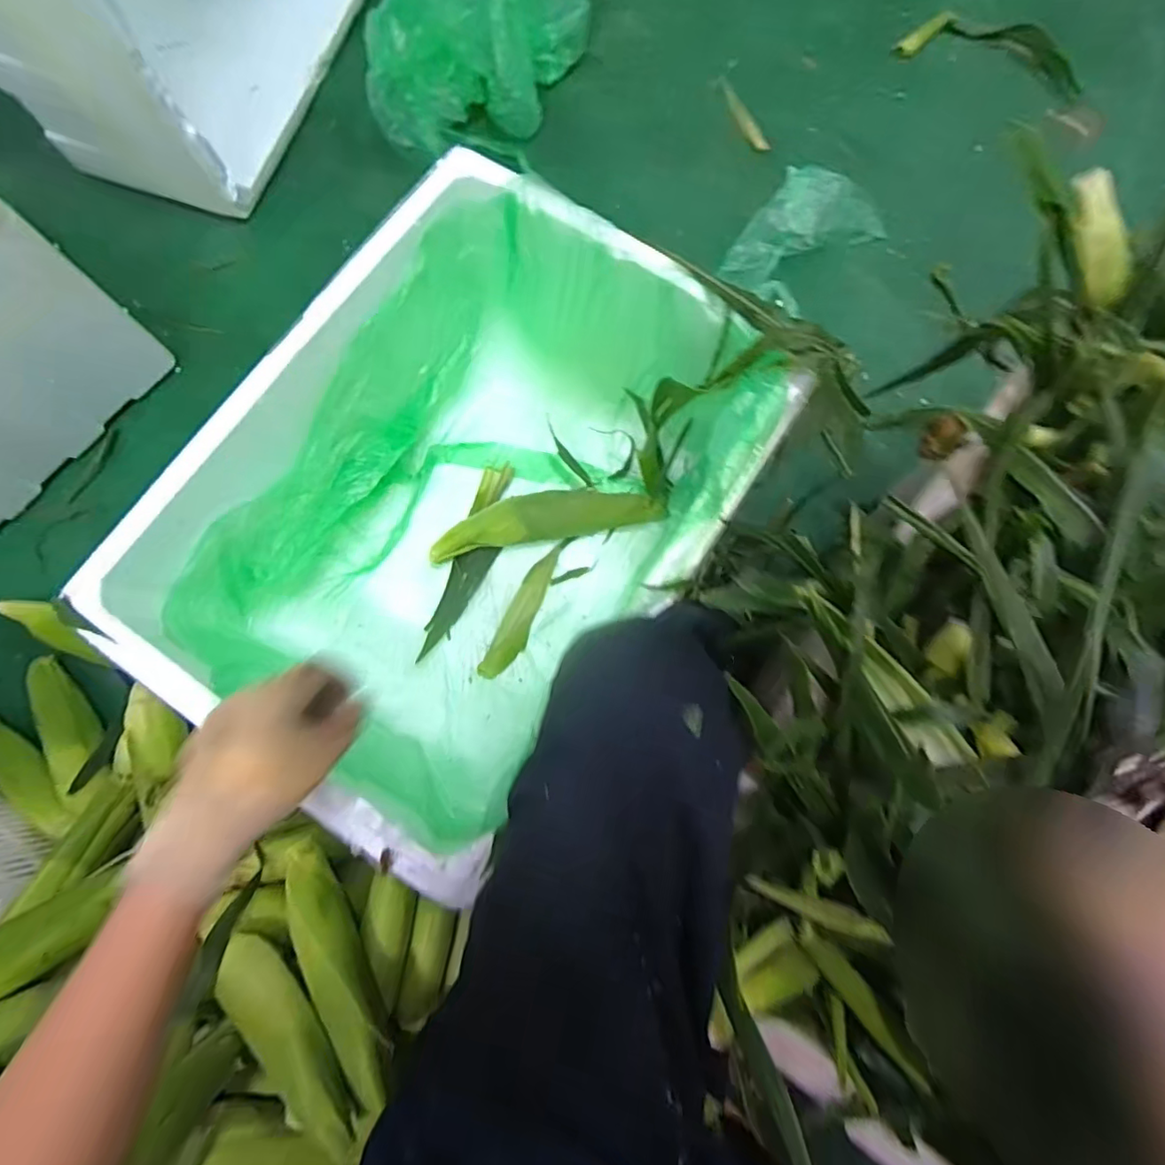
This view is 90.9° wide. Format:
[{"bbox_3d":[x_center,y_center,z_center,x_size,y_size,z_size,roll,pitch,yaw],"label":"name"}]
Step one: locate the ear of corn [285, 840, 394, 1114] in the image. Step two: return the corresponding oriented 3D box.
[{"bbox_3d":[-0.247,0.380,0.567,0.044,0.059,0.232,-25,80,-6],"label":"ear of corn"}]

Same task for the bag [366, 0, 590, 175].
[{"bbox_3d":[-0.160,-0.830,0.906,0.338,0.120,0.284,-1,79,-2],"label":"bag"}]

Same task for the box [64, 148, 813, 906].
[{"bbox_3d":[-0.110,-0.076,0.658,0.435,0.324,0.560,32,80,5],"label":"box"}]

